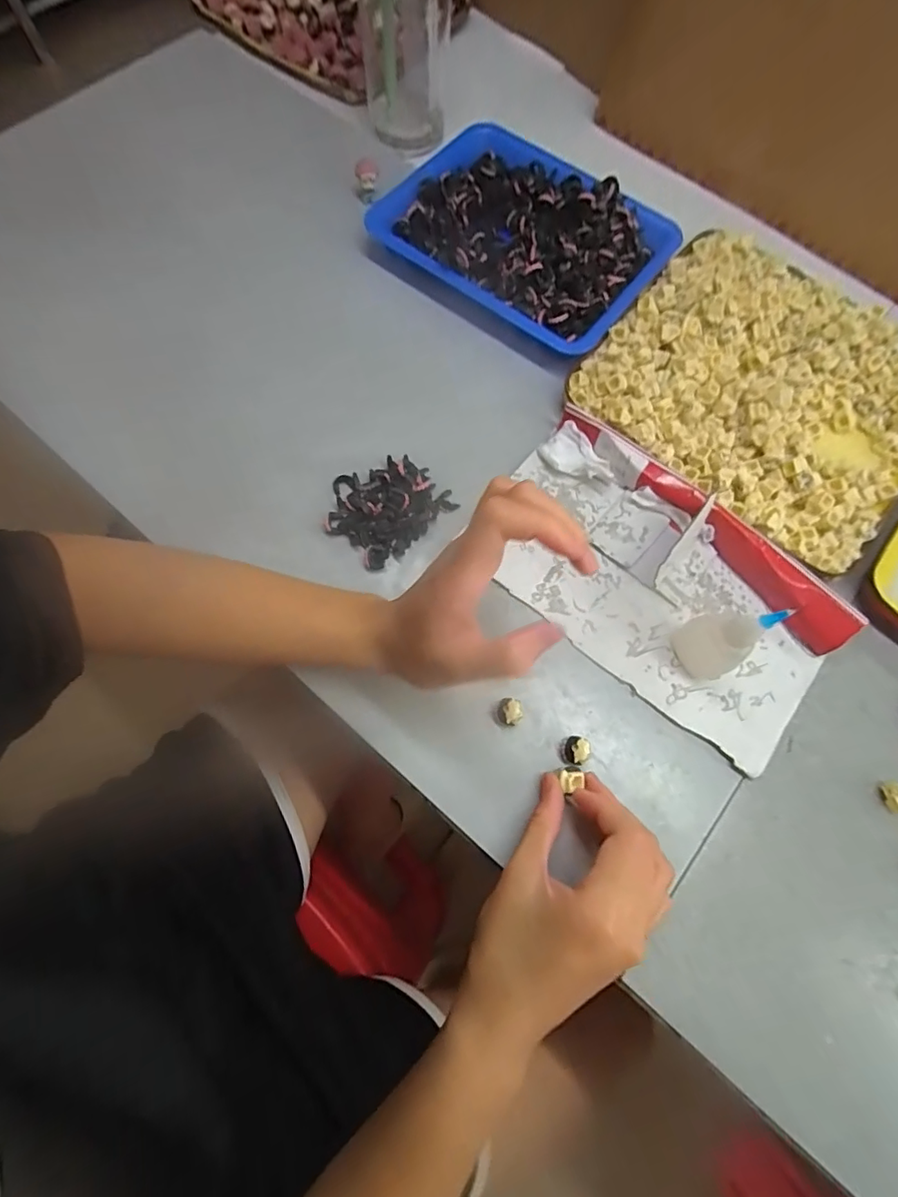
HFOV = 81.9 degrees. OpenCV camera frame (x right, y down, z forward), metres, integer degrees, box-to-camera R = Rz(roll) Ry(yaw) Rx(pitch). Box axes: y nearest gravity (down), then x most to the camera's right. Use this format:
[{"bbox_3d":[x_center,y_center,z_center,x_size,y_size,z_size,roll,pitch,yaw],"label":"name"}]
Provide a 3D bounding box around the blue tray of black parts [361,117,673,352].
[{"bbox_3d":[0.063,-0.304,0.430,0.215,0.034,0.169,35,73,10],"label":"blue tray of black parts"}]

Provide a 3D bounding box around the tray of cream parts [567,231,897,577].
[{"bbox_3d":[0.240,-0.161,0.384,0.232,0.024,0.226,39,74,11],"label":"tray of cream parts"}]

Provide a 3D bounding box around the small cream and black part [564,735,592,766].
[{"bbox_3d":[0.076,0.092,0.311,0.014,0.014,0.017,10,71,2],"label":"small cream and black part"}]

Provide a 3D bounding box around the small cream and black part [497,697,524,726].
[{"bbox_3d":[0.037,0.069,0.316,0.014,0.013,0.016,-17,72,-8],"label":"small cream and black part"}]

